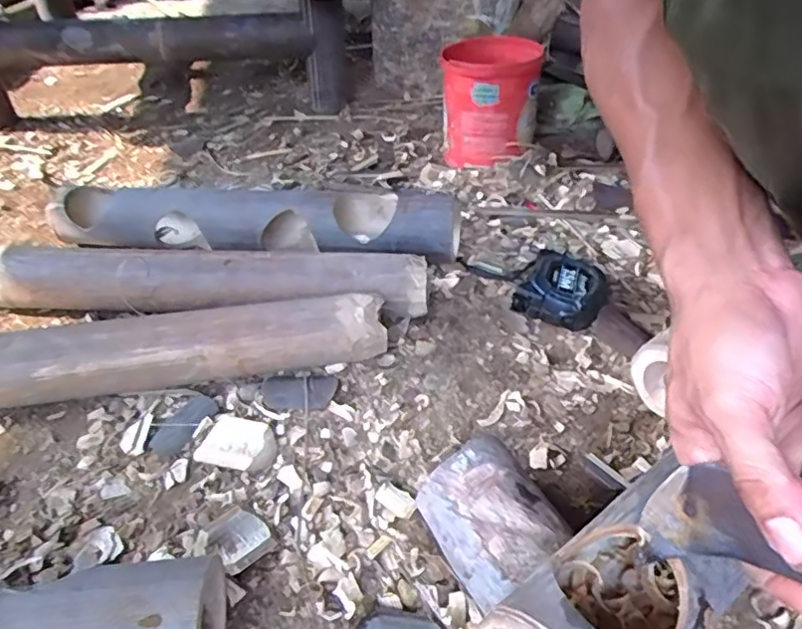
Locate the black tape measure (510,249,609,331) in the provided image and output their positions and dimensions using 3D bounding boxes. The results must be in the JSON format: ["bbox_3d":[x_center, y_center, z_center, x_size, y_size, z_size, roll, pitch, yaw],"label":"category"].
[{"bbox_3d":[0.165,-0.024,0.601,0.085,0.042,0.084,17,42,19],"label":"black tape measure"}]

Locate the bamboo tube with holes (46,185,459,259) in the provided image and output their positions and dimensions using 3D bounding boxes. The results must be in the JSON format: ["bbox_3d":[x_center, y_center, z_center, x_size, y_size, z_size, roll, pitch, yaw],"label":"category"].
[{"bbox_3d":[-0.168,-0.107,0.664,0.451,0.089,0.080,6,40,7],"label":"bamboo tube with holes"}]

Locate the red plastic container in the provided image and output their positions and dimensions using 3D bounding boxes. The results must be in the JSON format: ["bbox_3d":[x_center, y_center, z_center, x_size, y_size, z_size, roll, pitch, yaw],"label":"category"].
[{"bbox_3d":[0.124,-0.299,0.849,0.132,0.154,0.124,8,40,8],"label":"red plastic container"}]

